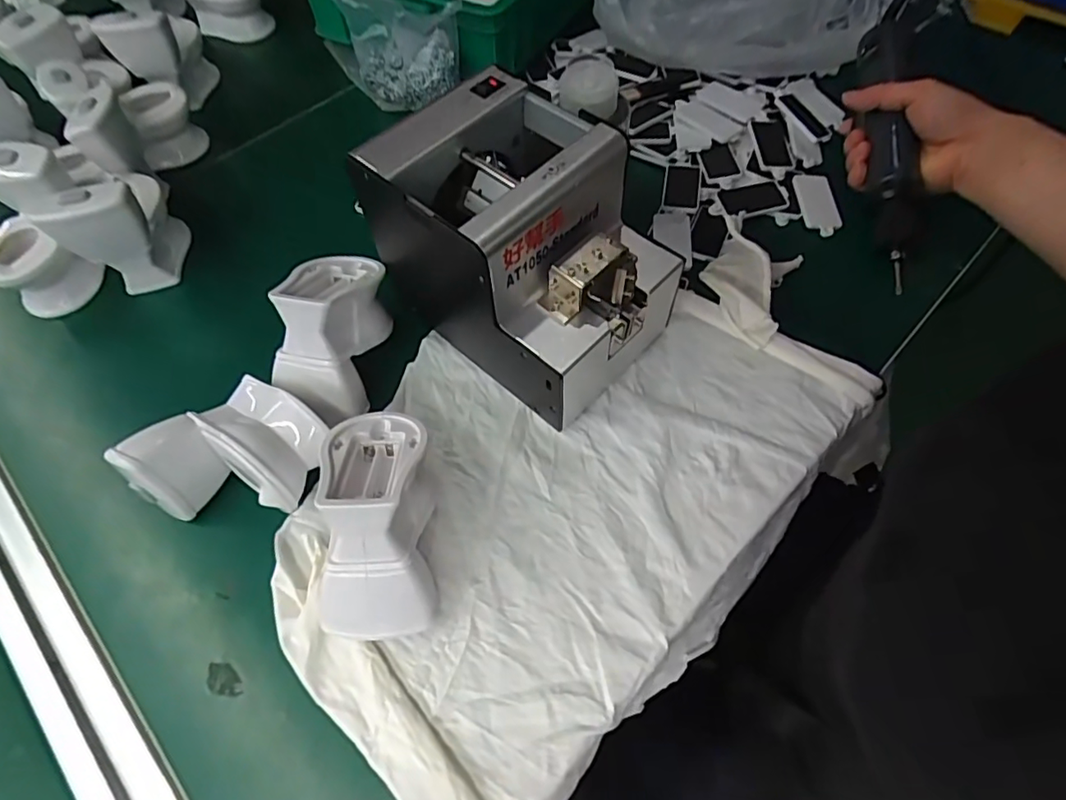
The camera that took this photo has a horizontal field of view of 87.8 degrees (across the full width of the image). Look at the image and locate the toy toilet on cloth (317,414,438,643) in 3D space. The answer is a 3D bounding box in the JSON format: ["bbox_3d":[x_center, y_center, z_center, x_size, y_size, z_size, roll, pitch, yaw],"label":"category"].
[{"bbox_3d":[-0.096,0.068,0.329,0.070,0.084,0.129,-4,61,-1],"label":"toy toilet on cloth"}]

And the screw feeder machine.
[{"bbox_3d":[0.000,-0.097,0.382,0.186,0.146,0.124,37,68,20],"label":"screw feeder machine"}]

